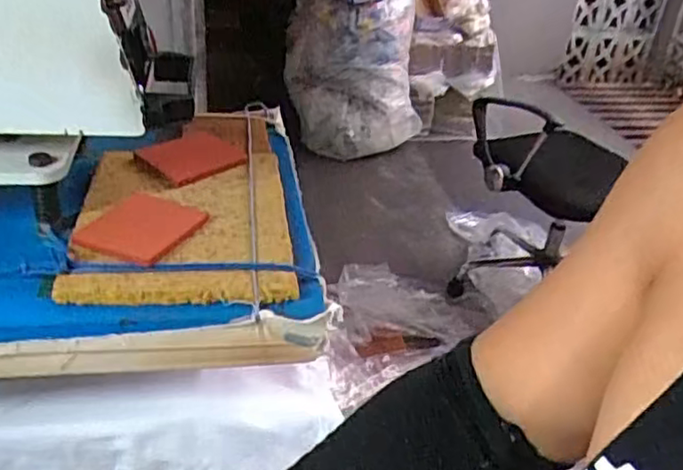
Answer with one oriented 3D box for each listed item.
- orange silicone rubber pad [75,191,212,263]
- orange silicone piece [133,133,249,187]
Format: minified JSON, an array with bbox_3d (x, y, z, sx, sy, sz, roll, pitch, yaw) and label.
[{"bbox_3d":[-0.171,-0.009,0.549,0.083,0.012,0.098,14,33,13],"label":"orange silicone rubber pad"},{"bbox_3d":[-0.150,-0.082,0.669,0.073,0.014,0.086,26,37,29],"label":"orange silicone piece"}]

